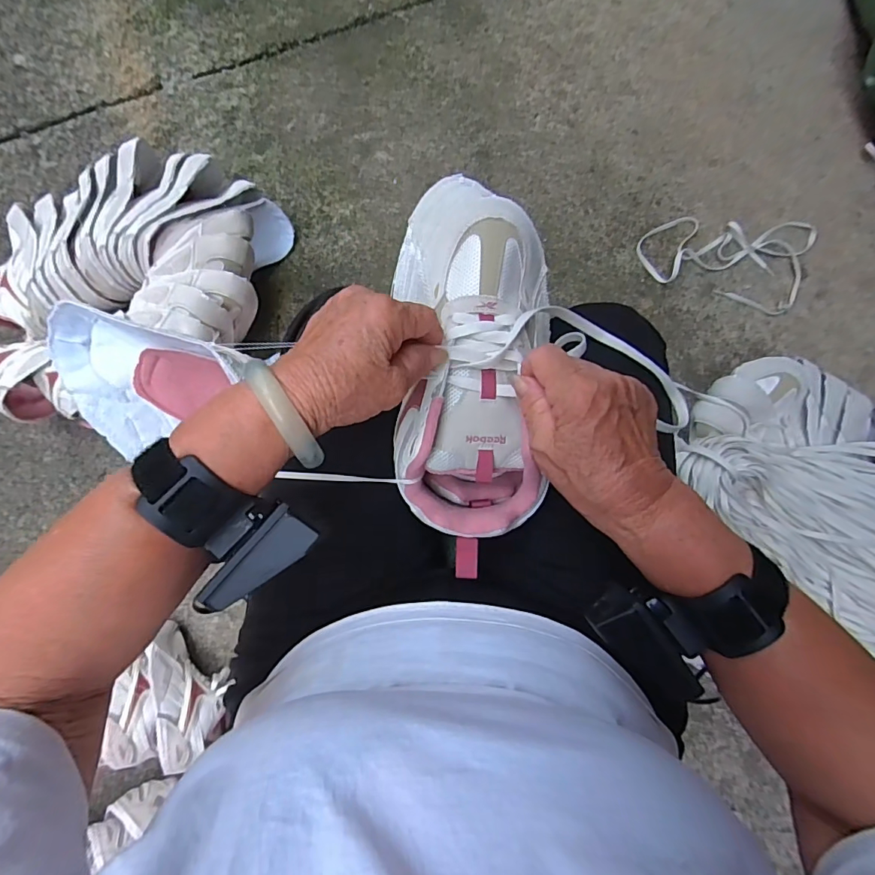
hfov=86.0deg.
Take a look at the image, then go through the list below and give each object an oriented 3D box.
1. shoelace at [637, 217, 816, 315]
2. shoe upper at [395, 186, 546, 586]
[{"bbox_3d":[0.487,-0.307,0.797,0.278,0.020,0.155,12,87,4],"label":"shoelace"},{"bbox_3d":[0.026,-0.046,0.346,0.110,0.081,0.267,1,92,3],"label":"shoe upper"}]

